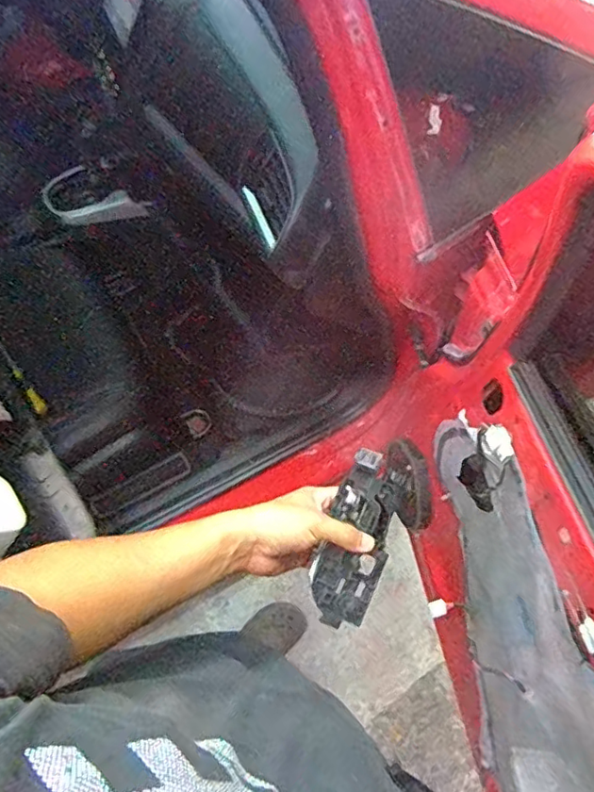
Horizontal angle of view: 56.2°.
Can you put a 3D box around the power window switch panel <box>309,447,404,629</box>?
[{"bbox_3d":[0.062,0.144,0.568,0.066,0.025,0.170,16,76,7],"label":"power window switch panel"}]

